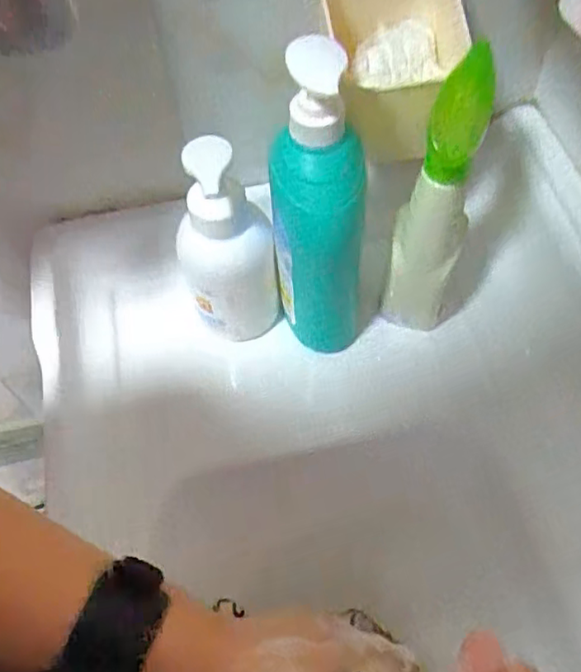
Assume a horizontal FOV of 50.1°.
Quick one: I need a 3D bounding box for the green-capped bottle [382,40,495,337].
[{"bbox_3d":[0.112,-0.091,0.475,0.058,0.237,0.044,12,59,9],"label":"green-capped bottle"}]

